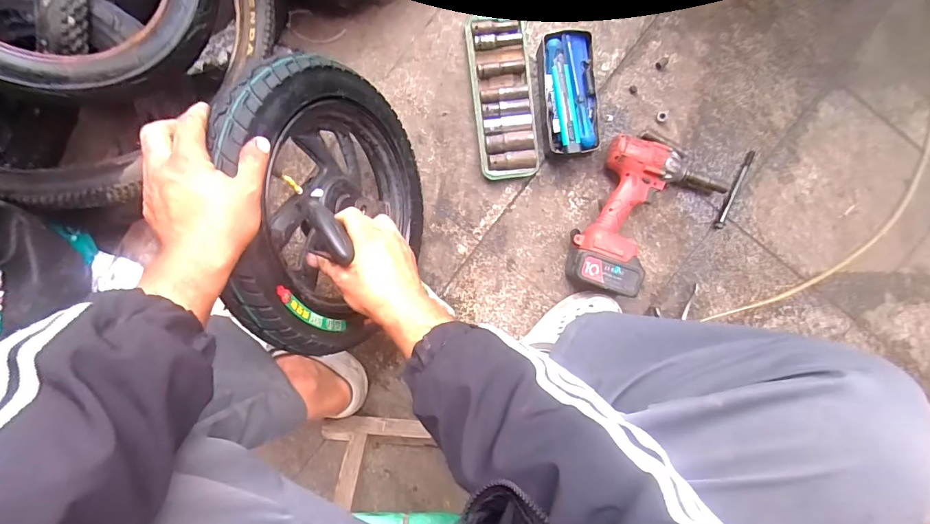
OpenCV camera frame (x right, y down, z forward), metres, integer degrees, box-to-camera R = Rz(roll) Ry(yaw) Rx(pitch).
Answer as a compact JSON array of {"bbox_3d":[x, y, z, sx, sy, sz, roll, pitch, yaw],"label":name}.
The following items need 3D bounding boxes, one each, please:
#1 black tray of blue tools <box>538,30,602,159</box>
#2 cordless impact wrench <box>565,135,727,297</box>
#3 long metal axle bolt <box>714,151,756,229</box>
[{"bbox_3d":[0.171,-0.276,0.709,0.090,0.060,0.197,-5,91,1],"label":"black tray of blue tools"},{"bbox_3d":[0.291,-0.063,0.703,0.192,0.076,0.262,24,91,-2],"label":"cordless impact wrench"},{"bbox_3d":[0.466,-0.122,0.737,0.018,0.016,0.138,22,91,0],"label":"long metal axle bolt"}]

